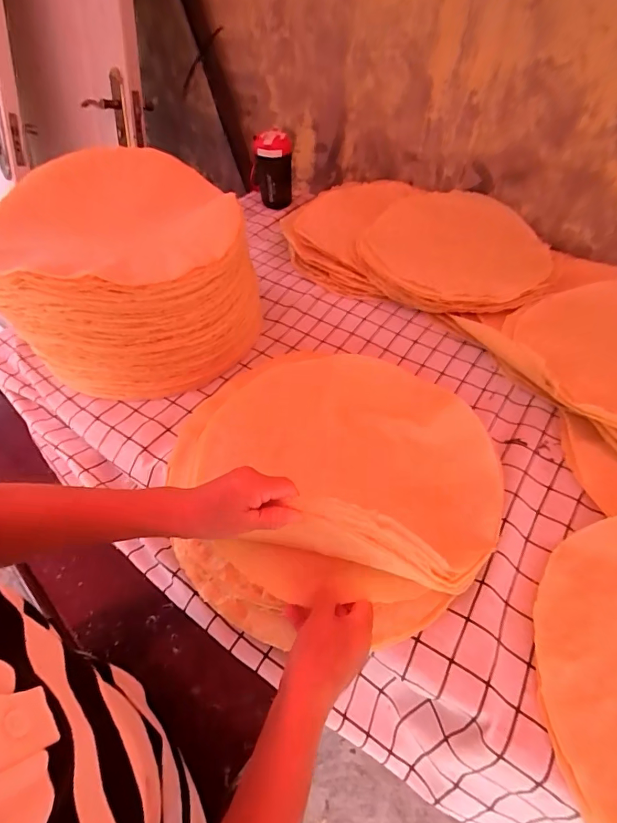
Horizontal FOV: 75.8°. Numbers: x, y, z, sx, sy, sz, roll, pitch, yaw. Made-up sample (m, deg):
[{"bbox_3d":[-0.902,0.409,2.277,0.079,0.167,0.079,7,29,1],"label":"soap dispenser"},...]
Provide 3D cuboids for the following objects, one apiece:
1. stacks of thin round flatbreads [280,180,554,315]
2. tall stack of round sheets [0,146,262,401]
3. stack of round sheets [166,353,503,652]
[{"bbox_3d":[0.195,-0.360,0.819,0.557,0.059,0.378,28,57,22],"label":"stacks of thin round flatbreads"},{"bbox_3d":[-0.268,-0.211,0.619,0.345,0.219,0.336,-13,51,-10],"label":"tall stack of round sheets"},{"bbox_3d":[0.023,0.056,0.476,0.374,0.099,0.380,-31,54,-19],"label":"stack of round sheets"}]

